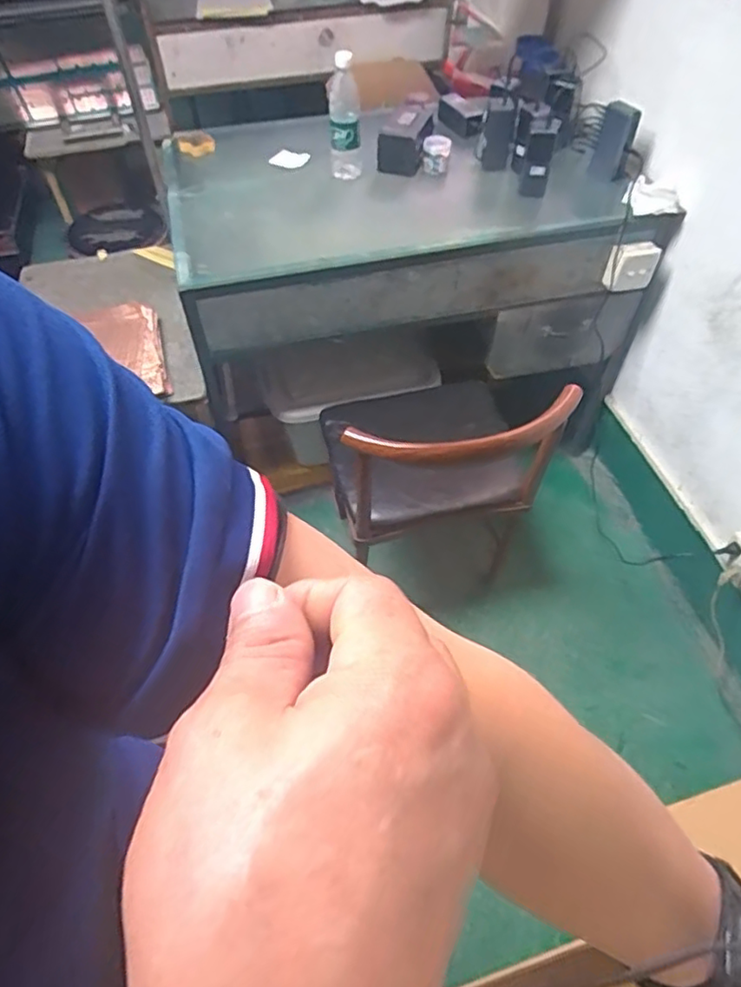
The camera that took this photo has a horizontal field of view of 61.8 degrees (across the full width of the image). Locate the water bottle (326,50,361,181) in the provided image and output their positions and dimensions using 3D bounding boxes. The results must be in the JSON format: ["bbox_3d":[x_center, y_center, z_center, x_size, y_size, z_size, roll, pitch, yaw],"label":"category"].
[{"bbox_3d":[-0.050,-0.710,1.179,0.063,0.211,0.061,-2,52,-1],"label":"water bottle"}]

